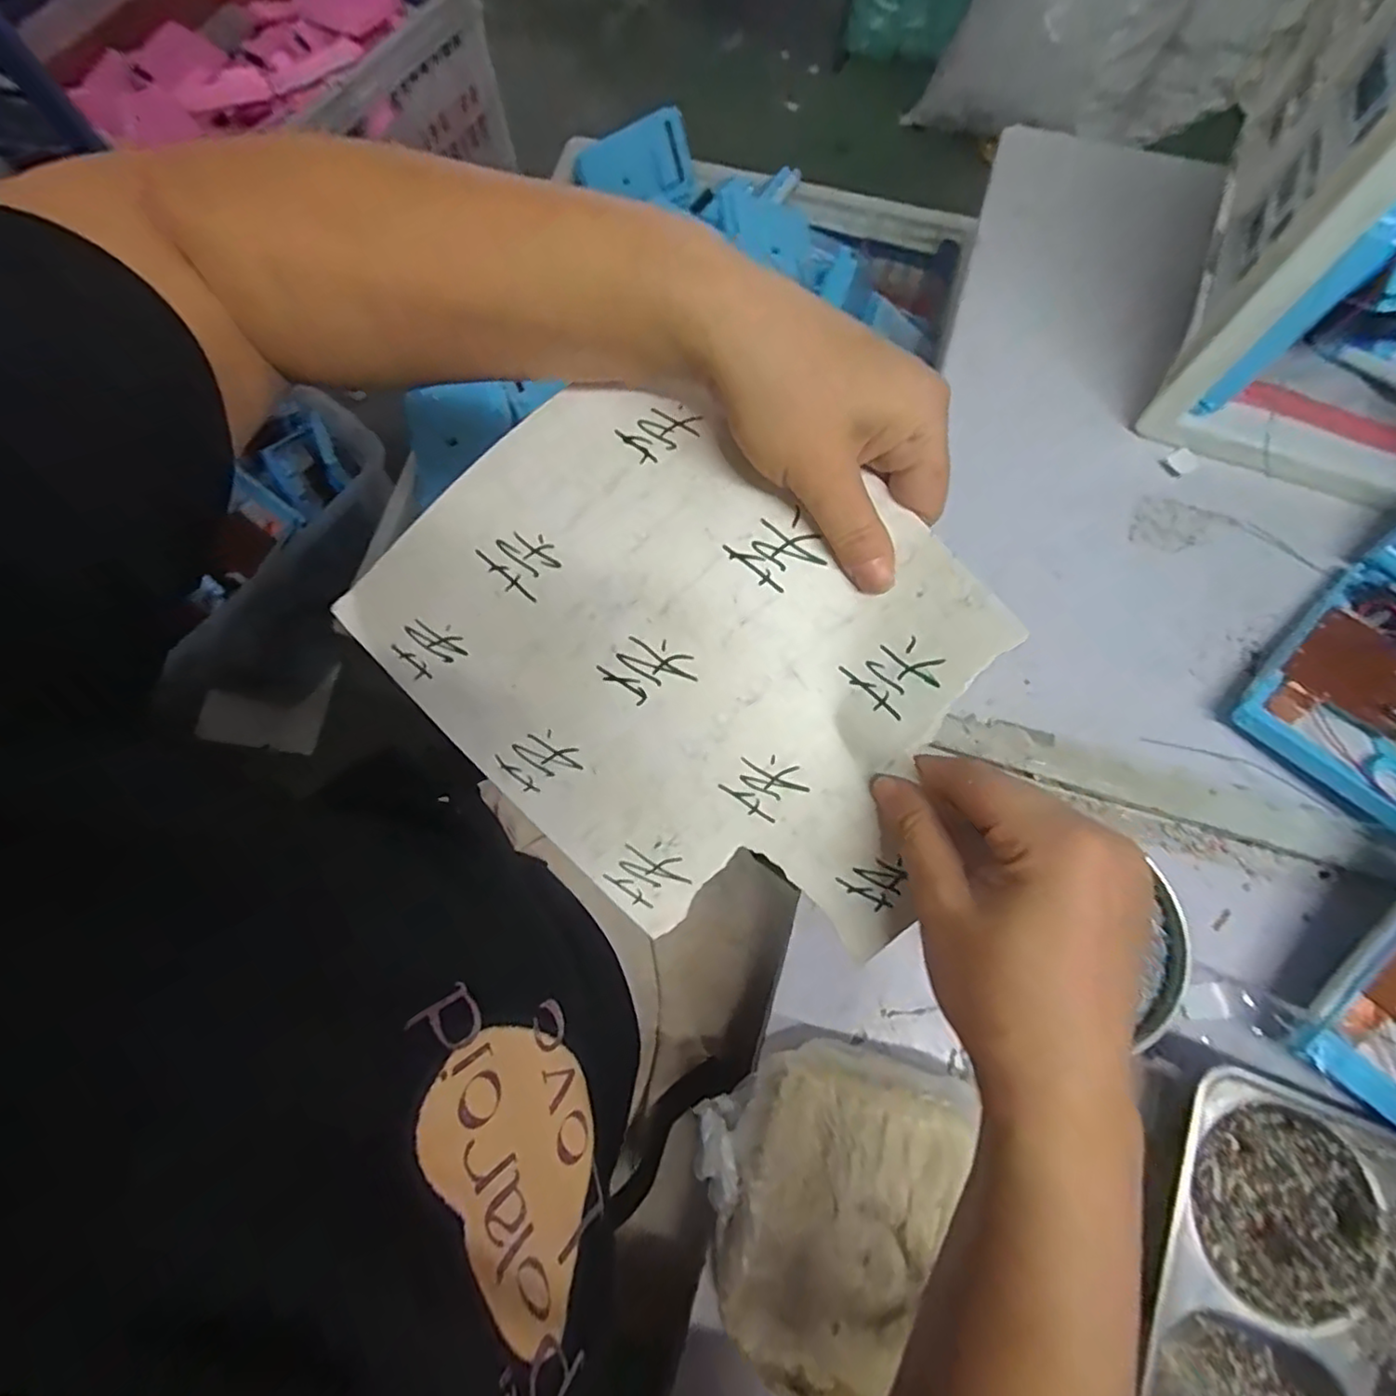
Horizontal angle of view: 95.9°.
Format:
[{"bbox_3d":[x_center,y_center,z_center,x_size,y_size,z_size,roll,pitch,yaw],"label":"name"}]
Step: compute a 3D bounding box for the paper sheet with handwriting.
[{"bbox_3d":[-0.002,-0.013,0.272,0.202,0.029,0.261,-44,90,8],"label":"paper sheet with handwriting"}]

